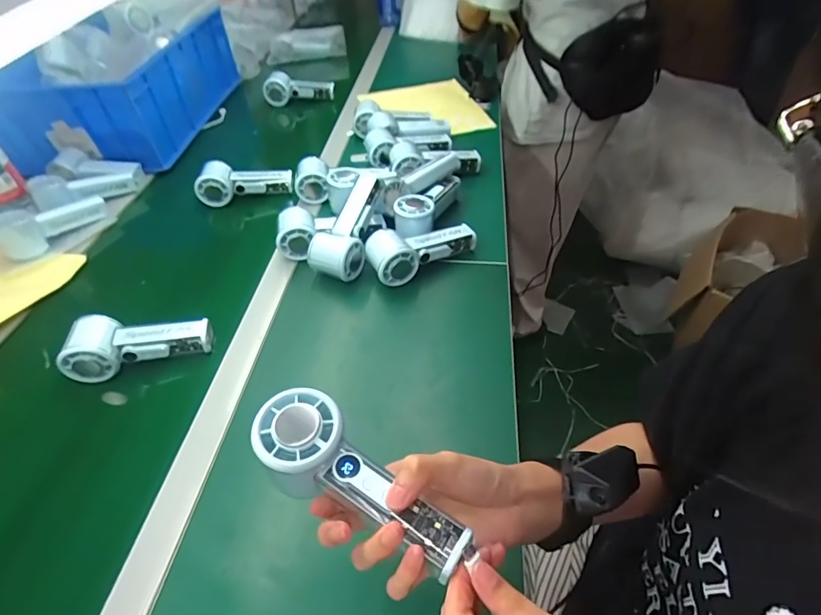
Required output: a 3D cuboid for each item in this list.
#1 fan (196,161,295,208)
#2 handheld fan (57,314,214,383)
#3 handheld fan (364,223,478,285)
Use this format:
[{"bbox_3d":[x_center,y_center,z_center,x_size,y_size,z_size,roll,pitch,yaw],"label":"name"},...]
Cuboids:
[{"bbox_3d":[-0.279,-0.215,0.785,0.153,0.054,0.041,-11,46,-6],"label":"fan"},{"bbox_3d":[-0.313,0.038,0.541,0.151,0.049,0.053,-10,46,-5],"label":"handheld fan"},{"bbox_3d":[0.019,-0.080,0.635,0.151,0.061,0.060,-22,48,-17],"label":"handheld fan"}]

